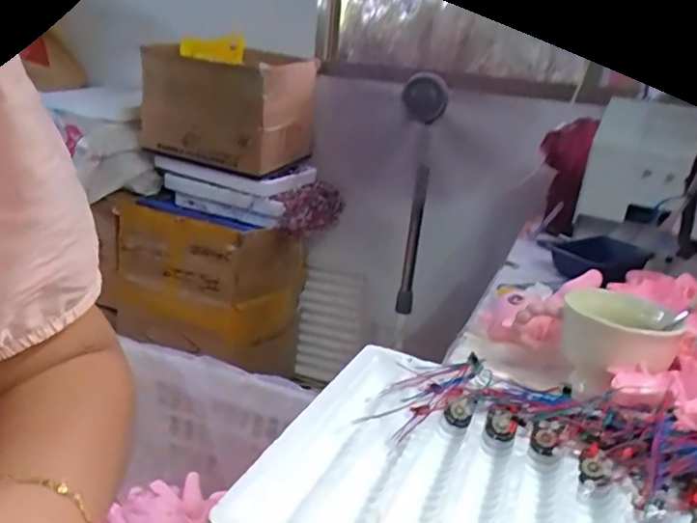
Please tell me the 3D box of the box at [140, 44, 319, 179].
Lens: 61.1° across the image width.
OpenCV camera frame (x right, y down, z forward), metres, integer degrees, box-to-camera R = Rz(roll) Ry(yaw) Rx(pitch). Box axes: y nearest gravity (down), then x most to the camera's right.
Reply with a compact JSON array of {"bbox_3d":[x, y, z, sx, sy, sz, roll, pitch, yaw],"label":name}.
[{"bbox_3d":[-0.317,-0.378,1.468,0.386,0.267,0.200,16,19,29],"label":"box"}]

